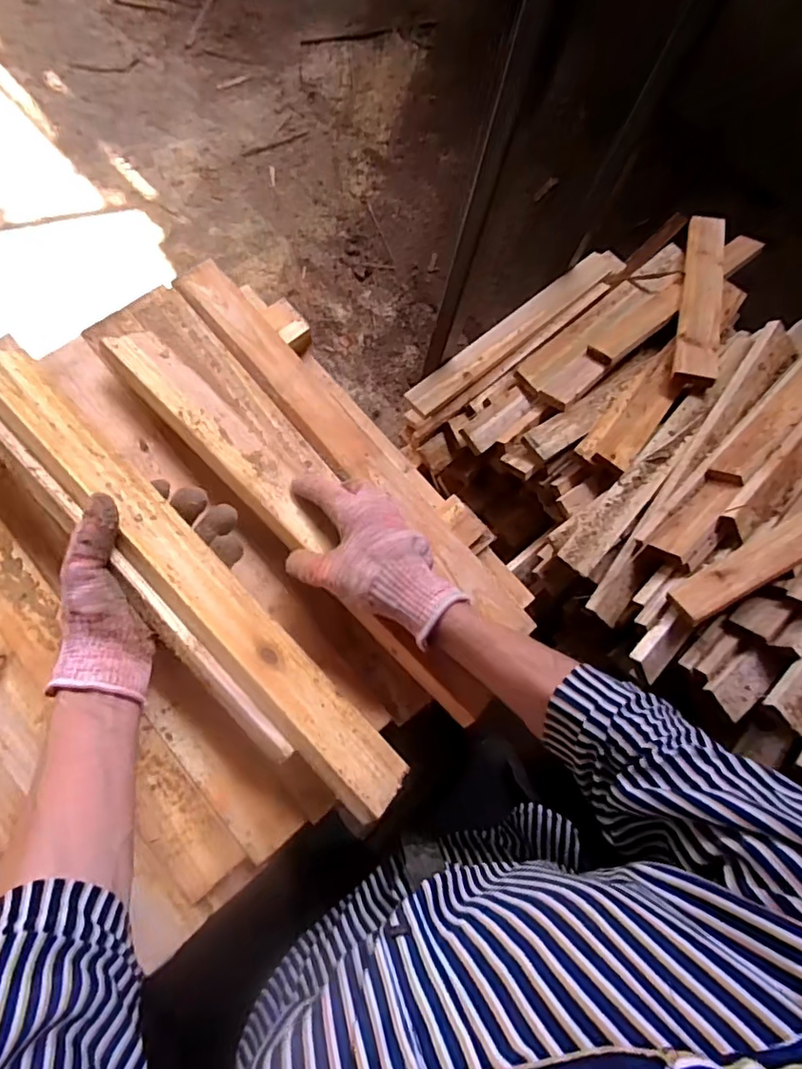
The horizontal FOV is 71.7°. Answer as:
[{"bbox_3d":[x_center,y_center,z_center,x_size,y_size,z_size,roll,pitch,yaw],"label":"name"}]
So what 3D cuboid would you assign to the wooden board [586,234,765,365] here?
[{"bbox_3d":[0.524,-0.449,1.027,0.520,0.021,0.056,-37,80,-25],"label":"wooden board"}]

